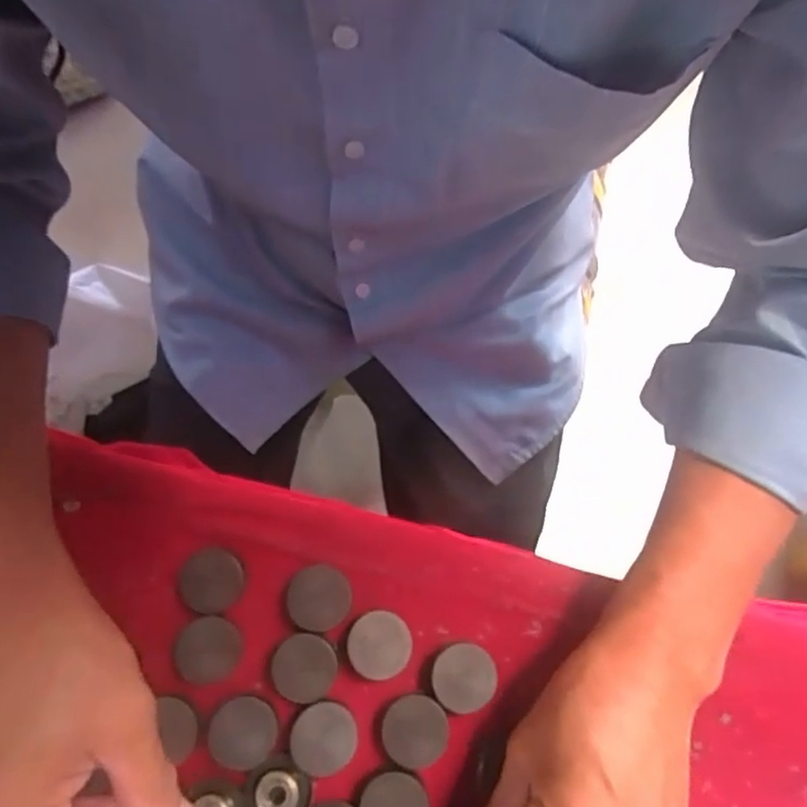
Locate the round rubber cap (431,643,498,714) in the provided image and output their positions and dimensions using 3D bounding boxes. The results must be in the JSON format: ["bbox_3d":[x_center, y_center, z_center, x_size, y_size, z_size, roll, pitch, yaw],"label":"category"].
[{"bbox_3d":[0.031,0.138,0.325,0.032,0.008,0.032,-1,64,2],"label":"round rubber cap"}]

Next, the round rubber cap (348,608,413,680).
[{"bbox_3d":[-0.012,0.124,0.332,0.032,0.014,0.031,0,74,0],"label":"round rubber cap"}]

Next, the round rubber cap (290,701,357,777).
[{"bbox_3d":[-0.039,0.164,0.316,0.031,0.017,0.031,0,74,0],"label":"round rubber cap"}]

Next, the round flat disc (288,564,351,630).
[{"bbox_3d":[-0.044,0.102,0.338,0.031,0.018,0.032,0,74,0],"label":"round flat disc"}]

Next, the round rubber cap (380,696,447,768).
[{"bbox_3d":[0.006,0.162,0.320,0.031,0.017,0.030,0,74,0],"label":"round rubber cap"}]

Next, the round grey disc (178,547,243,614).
[{"bbox_3d":[-0.102,0.094,0.343,0.033,0.015,0.033,0,74,0],"label":"round grey disc"}]

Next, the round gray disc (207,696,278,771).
[{"bbox_3d":[-0.079,0.161,0.316,0.031,0.004,0.032,5,54,-7],"label":"round gray disc"}]

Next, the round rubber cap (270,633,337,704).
[{"bbox_3d":[-0.050,0.134,0.328,0.032,0.020,0.030,0,74,0],"label":"round rubber cap"}]

